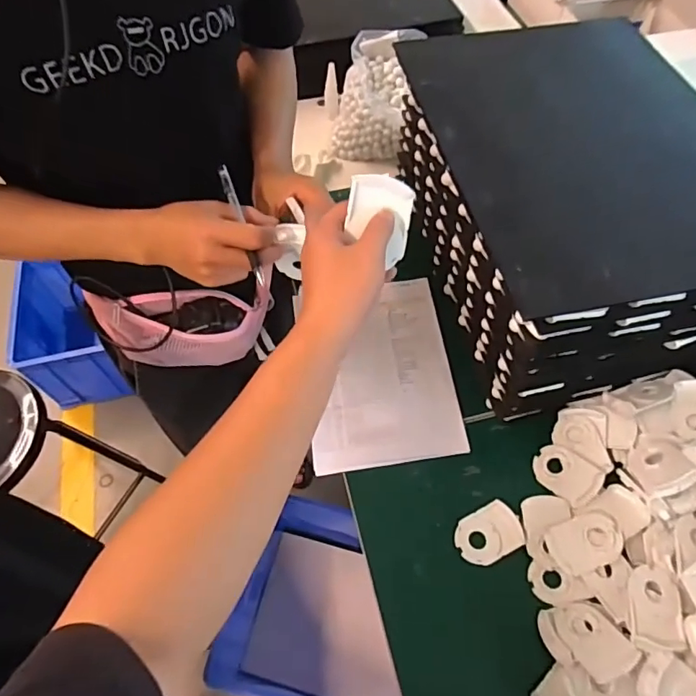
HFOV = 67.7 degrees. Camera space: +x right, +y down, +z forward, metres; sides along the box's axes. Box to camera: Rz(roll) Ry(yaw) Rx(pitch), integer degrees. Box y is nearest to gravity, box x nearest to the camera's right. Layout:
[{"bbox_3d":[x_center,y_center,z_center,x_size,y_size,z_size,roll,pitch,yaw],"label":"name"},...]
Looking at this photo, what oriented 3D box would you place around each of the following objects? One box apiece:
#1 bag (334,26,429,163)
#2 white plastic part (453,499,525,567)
[{"bbox_3d":[0.046,-0.487,0.994,0.137,0.091,0.241,8,80,6],"label":"bag"},{"bbox_3d":[0.174,0.231,0.645,0.082,0.004,0.060,-23,61,-12],"label":"white plastic part"}]

